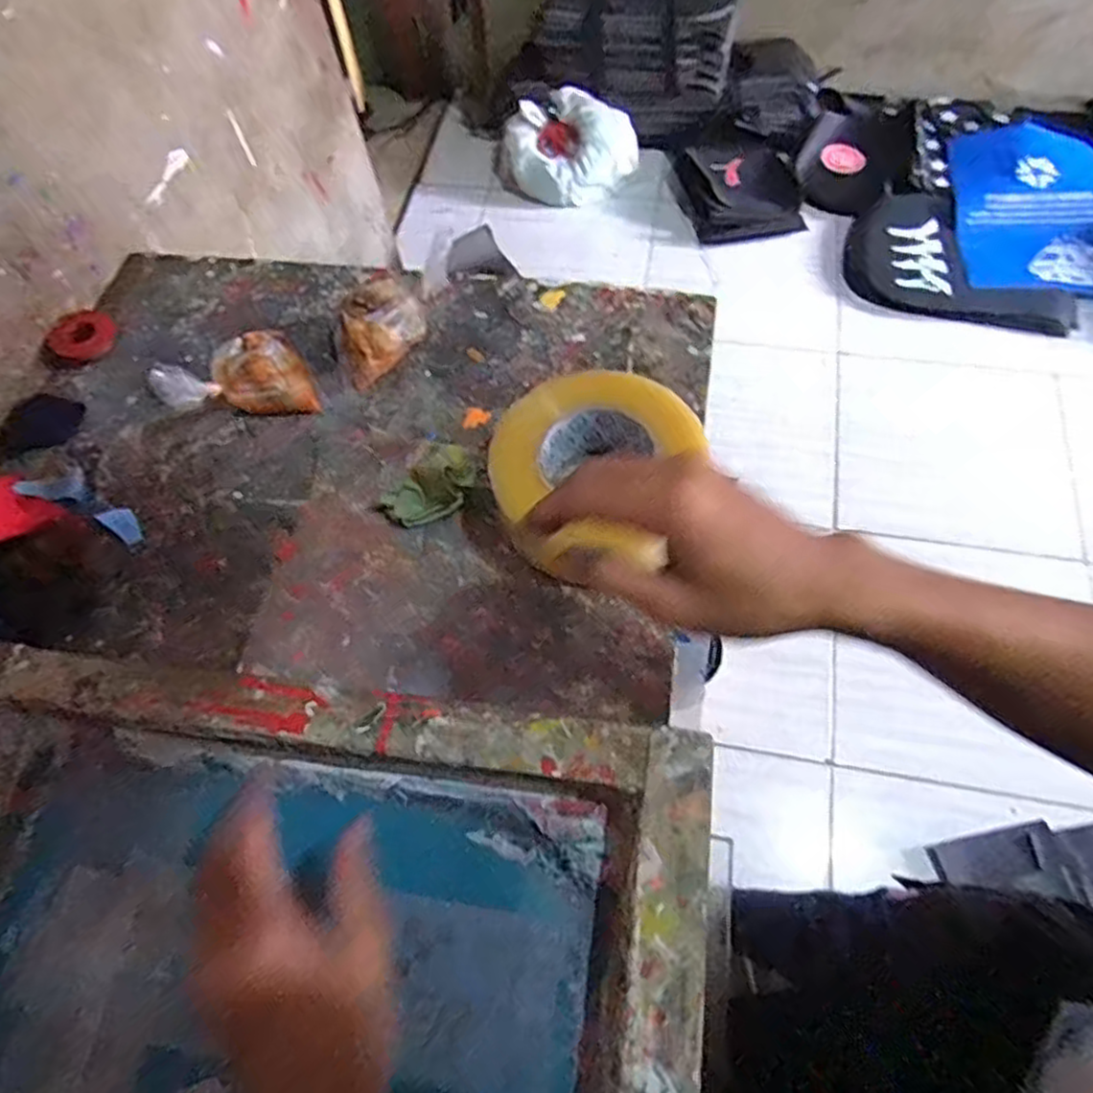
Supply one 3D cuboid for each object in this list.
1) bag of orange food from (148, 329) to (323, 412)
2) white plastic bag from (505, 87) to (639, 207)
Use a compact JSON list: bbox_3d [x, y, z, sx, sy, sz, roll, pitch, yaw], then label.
[{"bbox_3d":[-0.241,-0.139,0.552,0.103,0.070,0.070,-14,64,-5],"label":"bag of orange food"},{"bbox_3d":[0.052,-0.852,1.517,0.280,0.176,0.182,-1,64,2],"label":"white plastic bag"}]

